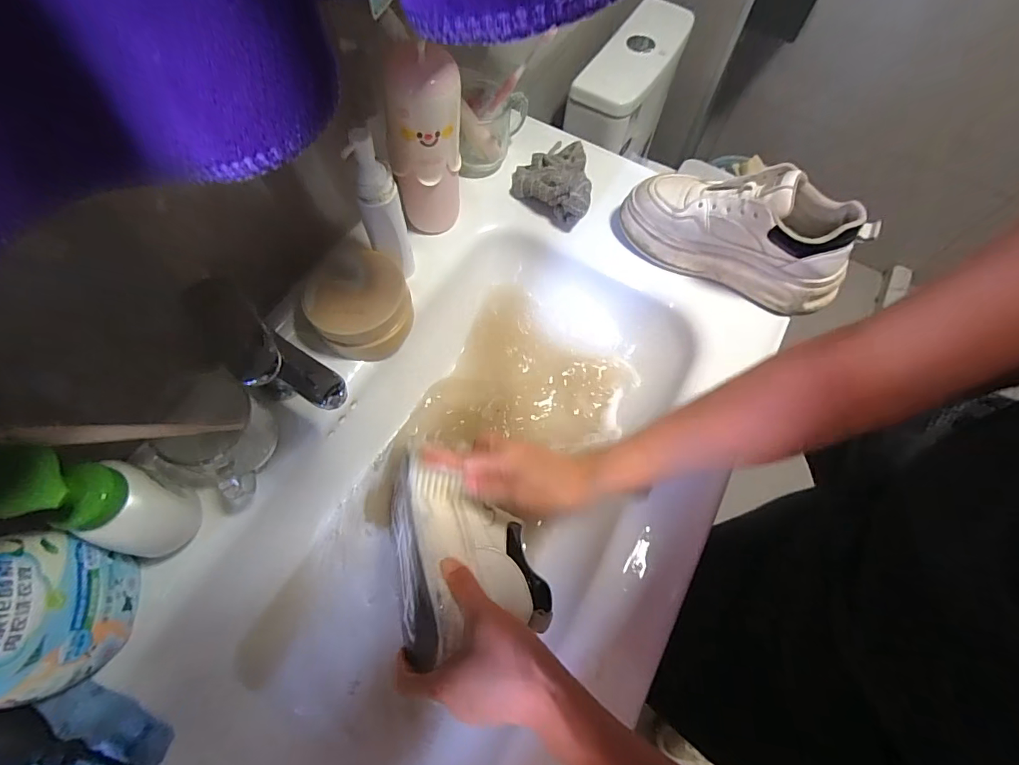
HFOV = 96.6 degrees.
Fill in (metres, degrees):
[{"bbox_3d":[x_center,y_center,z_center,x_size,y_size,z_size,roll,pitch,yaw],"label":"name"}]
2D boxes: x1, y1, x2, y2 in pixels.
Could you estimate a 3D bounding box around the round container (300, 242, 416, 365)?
[{"bbox_3d":[-0.162,-0.086,0.500,0.104,0.067,0.120,-18,68,-10],"label":"round container"}]

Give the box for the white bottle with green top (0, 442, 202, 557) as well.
[{"bbox_3d":[-0.303,0.087,0.335,0.070,0.149,0.064,11,66,3],"label":"white bottle with green top"}]

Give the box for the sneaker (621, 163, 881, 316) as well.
[{"bbox_3d":[0.260,-0.178,0.515,0.243,0.122,0.079,27,68,10],"label":"sneaker"}]

